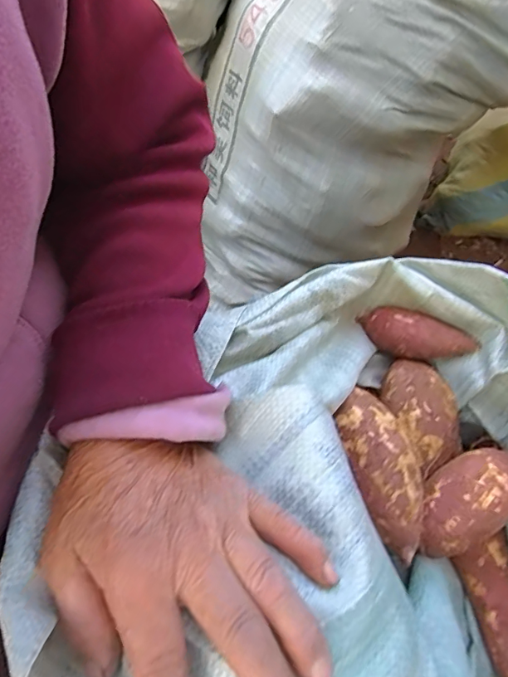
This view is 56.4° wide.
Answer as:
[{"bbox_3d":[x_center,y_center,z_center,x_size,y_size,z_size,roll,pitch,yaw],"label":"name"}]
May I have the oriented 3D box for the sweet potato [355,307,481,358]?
[{"bbox_3d":[0.131,-0.002,0.387,0.093,0.031,0.029,14,56,24],"label":"sweet potato"}]

